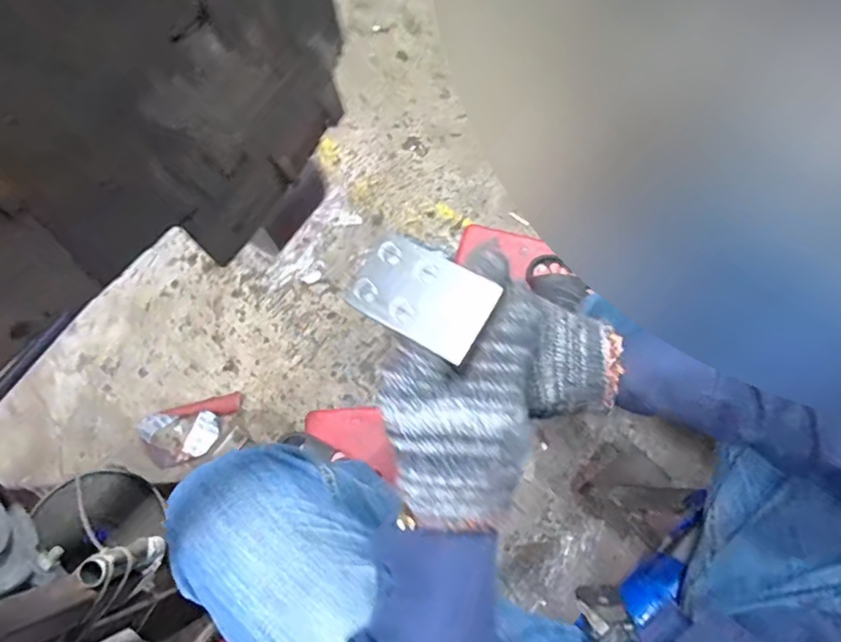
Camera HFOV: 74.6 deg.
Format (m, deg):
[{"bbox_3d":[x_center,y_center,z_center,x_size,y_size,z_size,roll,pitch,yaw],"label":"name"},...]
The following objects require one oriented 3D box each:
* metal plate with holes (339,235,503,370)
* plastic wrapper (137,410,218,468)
[{"bbox_3d":[0.001,-0.015,0.310,0.077,0.004,0.050,30,82,18],"label":"metal plate with holes"},{"bbox_3d":[-0.506,0.246,1.158,0.156,0.033,0.103,-3,77,-1],"label":"plastic wrapper"}]

